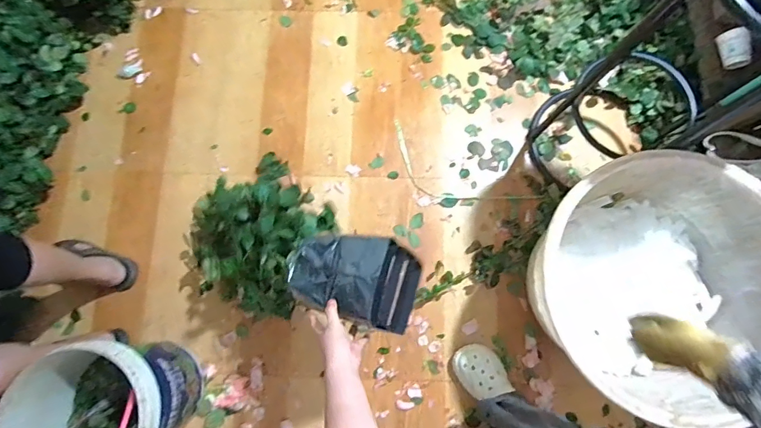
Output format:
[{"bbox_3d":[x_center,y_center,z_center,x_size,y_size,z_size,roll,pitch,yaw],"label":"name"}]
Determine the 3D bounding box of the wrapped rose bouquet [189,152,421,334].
[{"bbox_3d":[-0.226,0.080,0.985,0.708,0.210,0.414,19,75,45],"label":"wrapped rose bouquet"}]

